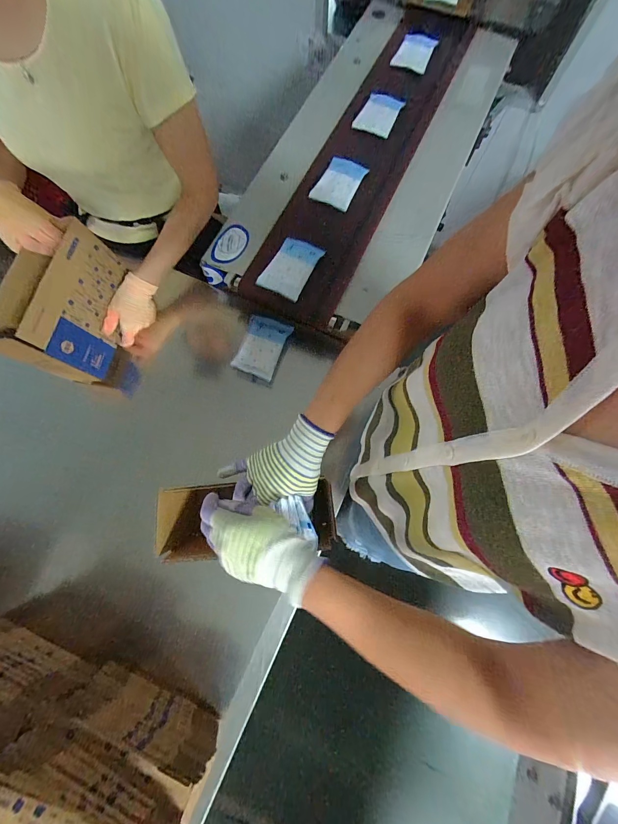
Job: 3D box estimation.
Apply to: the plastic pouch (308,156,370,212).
[{"bbox_3d":[0.067,-0.503,0.705,0.080,0.010,0.126,29,85,-3],"label":"plastic pouch"}]

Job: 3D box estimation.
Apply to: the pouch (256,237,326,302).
[{"bbox_3d":[-0.034,-0.288,0.638,0.078,0.024,0.133,28,77,6],"label":"pouch"}]

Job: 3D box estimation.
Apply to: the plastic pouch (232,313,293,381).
[{"bbox_3d":[-0.097,-0.140,0.672,0.090,0.022,0.133,19,76,4],"label":"plastic pouch"}]

